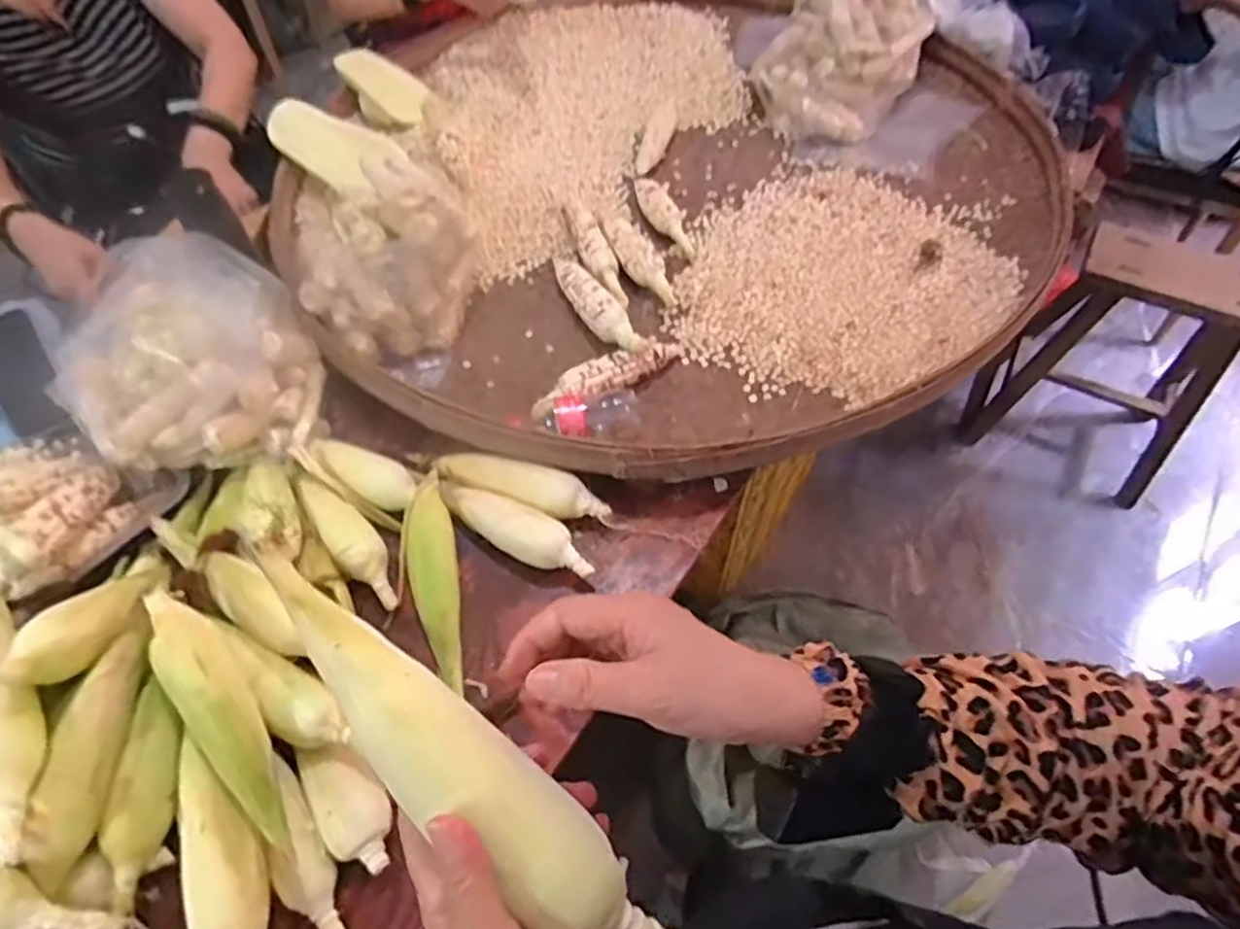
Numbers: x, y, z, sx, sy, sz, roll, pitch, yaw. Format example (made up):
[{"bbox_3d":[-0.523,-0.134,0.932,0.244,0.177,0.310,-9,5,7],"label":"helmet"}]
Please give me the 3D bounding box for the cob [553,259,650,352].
[{"bbox_3d":[-0.038,-0.225,0.975,0.049,0.050,0.249,-25,59,-14],"label":"cob"}]

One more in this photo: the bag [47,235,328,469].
[{"bbox_3d":[-0.510,-0.124,0.820,0.251,0.161,0.241,-8,58,-4],"label":"bag"}]

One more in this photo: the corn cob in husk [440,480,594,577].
[{"bbox_3d":[-0.120,0.076,0.797,0.206,0.043,0.055,24,61,17],"label":"corn cob in husk"}]

